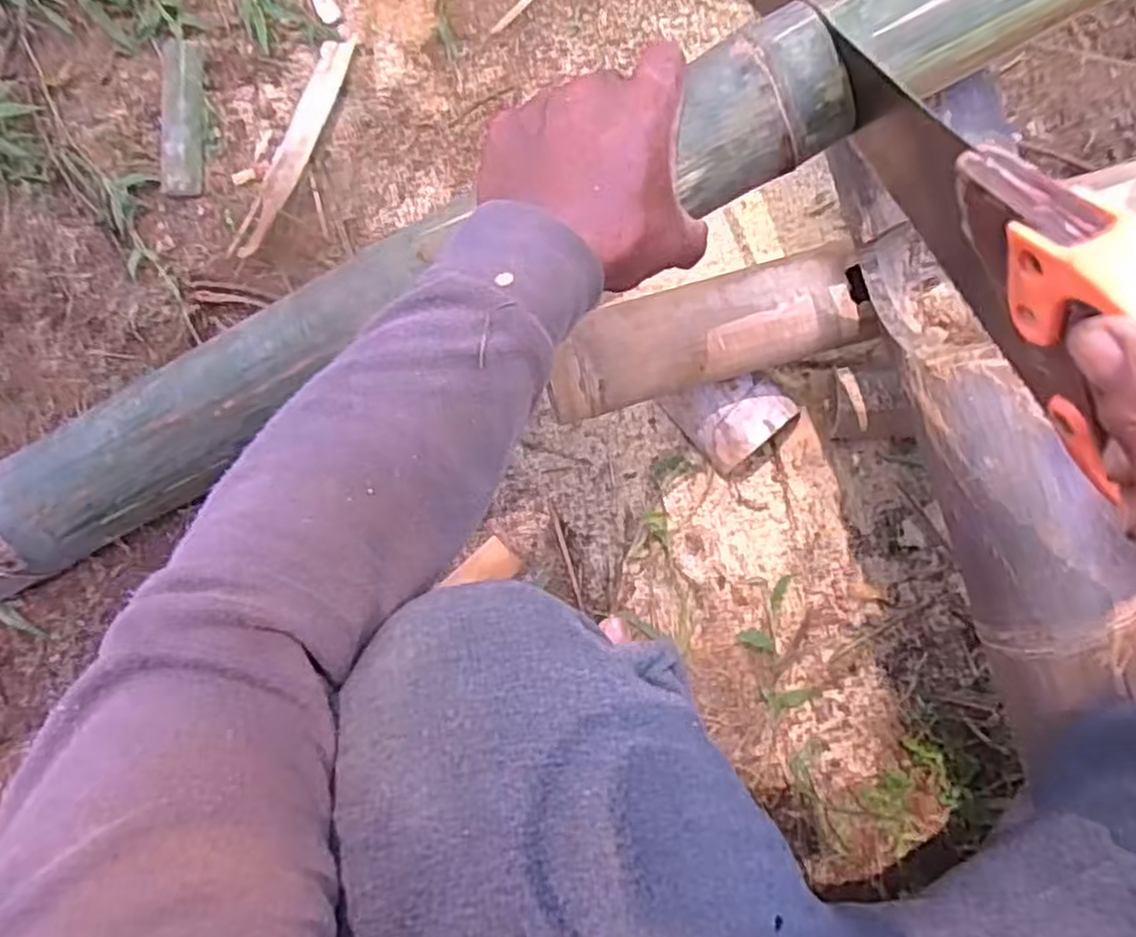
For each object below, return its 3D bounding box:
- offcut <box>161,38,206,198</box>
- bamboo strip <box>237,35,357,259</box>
[{"bbox_3d":[-0.337,-0.308,0.665,0.038,0.008,0.144,-6,84,7],"label":"offcut"},{"bbox_3d":[-0.236,-0.279,0.658,0.035,0.017,0.206,19,88,9],"label":"bamboo strip"}]

